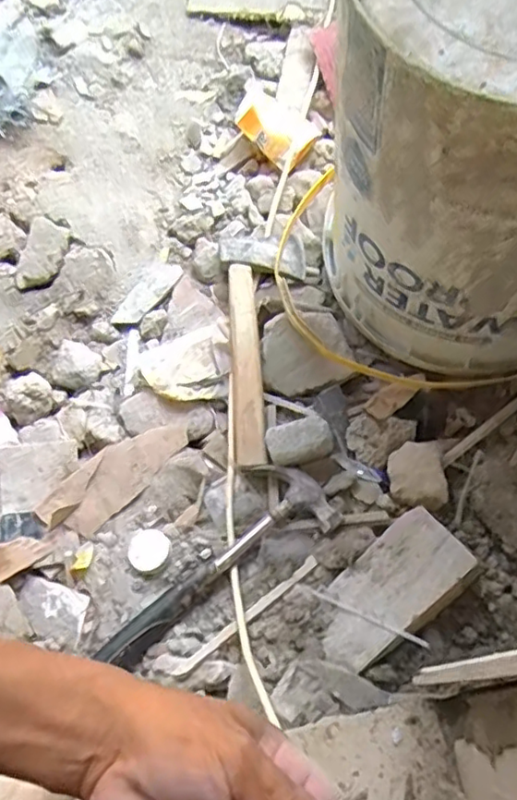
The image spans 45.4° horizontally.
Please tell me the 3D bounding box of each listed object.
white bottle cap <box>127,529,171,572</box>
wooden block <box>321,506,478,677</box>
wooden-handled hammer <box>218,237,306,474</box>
[{"bbox_3d":[-0.103,0.142,0.585,0.039,0.015,0.039,-1,67,2],"label":"white bottle cap"},{"bbox_3d":[0.118,0.172,0.554,0.147,0.025,0.078,-42,55,-2],"label":"wooden block"},{"bbox_3d":[0.013,-0.062,0.660,0.091,0.031,0.266,-5,67,0],"label":"wooden-handled hammer"}]

